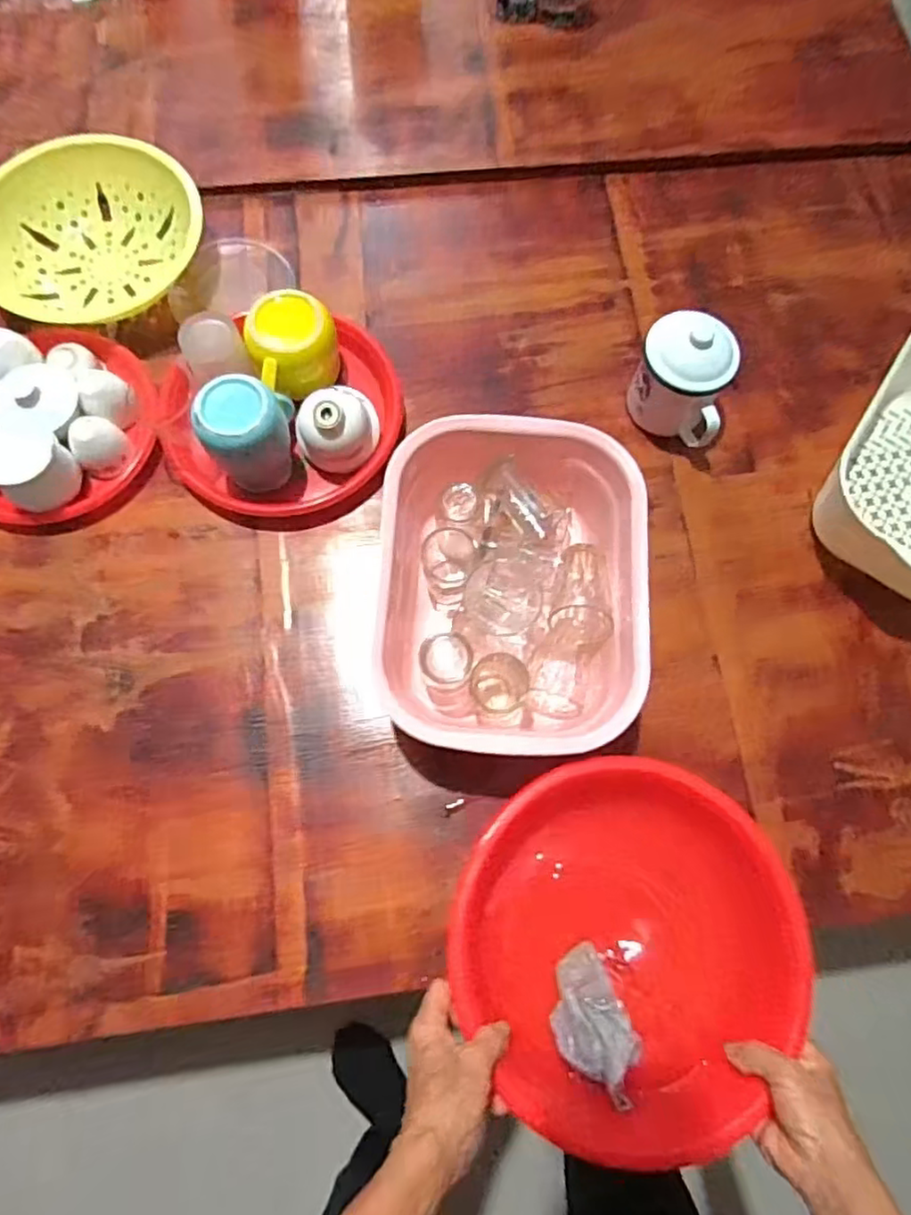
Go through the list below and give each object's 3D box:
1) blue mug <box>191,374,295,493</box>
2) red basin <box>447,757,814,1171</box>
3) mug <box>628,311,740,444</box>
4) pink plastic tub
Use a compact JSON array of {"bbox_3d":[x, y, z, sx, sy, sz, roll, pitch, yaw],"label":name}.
[{"bbox_3d":[-0.205,-0.176,0.653,0.074,0.108,0.079,1,74,-2],"label":"blue mug"},{"bbox_3d":[0.134,0.284,0.547,0.269,0.116,0.261,0,75,-1],"label":"red basin"},{"bbox_3d":[0.234,-0.233,0.683,0.093,0.111,0.091,17,76,4],"label":"mug"},{"bbox_3d":[0.051,-0.015,0.614,0.235,0.107,0.302,3,75,0],"label":"pink plastic tub"}]

